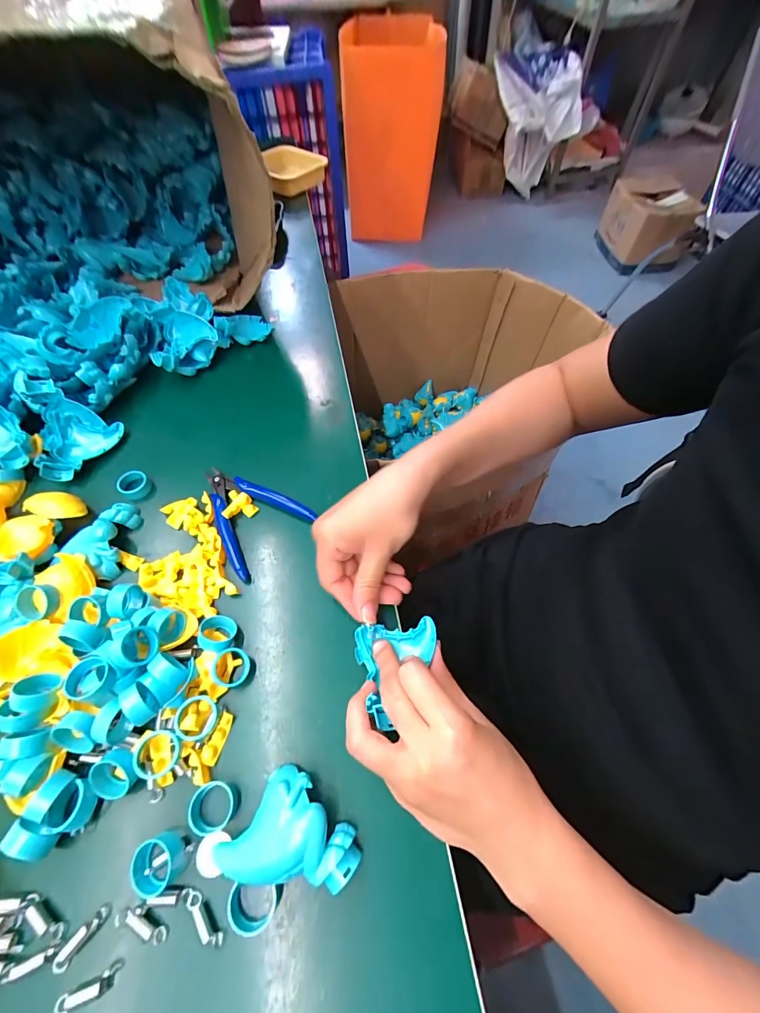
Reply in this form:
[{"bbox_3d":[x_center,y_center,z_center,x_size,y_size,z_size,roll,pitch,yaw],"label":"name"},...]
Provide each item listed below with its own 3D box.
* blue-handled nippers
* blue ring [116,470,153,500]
[{"bbox_3d":[-0.121,0.004,0.337,0.105,0.011,0.077,39,67,21],"label":"blue-handled nippers"},{"bbox_3d":[-0.227,-0.020,0.348,0.026,0.013,0.025,0,59,1],"label":"blue ring"}]

